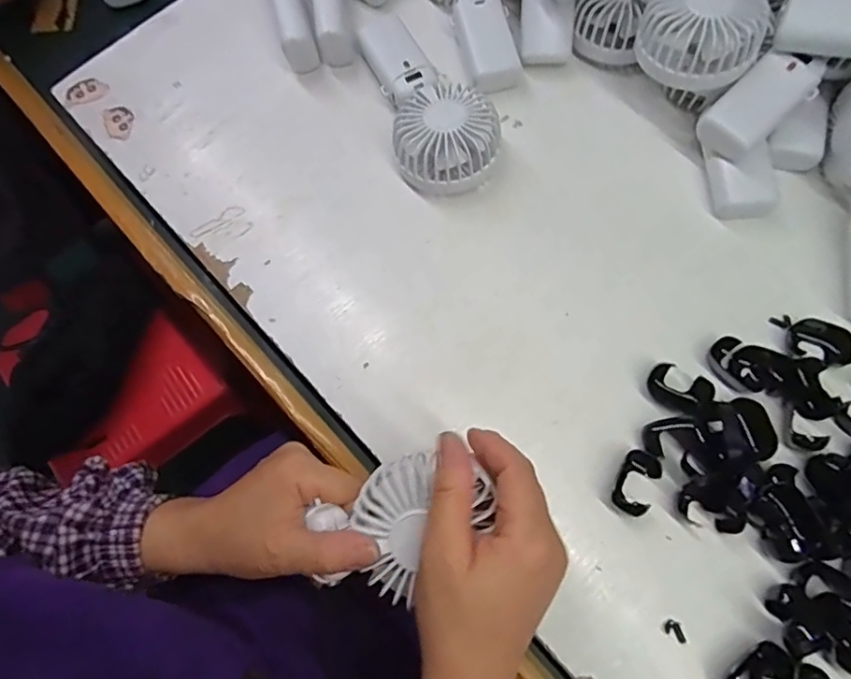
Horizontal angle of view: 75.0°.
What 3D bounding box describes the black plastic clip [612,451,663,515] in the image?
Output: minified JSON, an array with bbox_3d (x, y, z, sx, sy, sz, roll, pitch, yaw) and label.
[{"bbox_3d":[0.142,0.096,0.372,0.024,0.012,0.043,26,74,11],"label":"black plastic clip"}]

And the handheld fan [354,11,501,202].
[{"bbox_3d":[0.003,-0.198,0.456,0.084,0.048,0.174,-16,71,-3],"label":"handheld fan"}]

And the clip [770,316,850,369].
[{"bbox_3d":[0.278,-0.001,0.398,0.050,0.015,0.028,21,73,9],"label":"clip"}]

